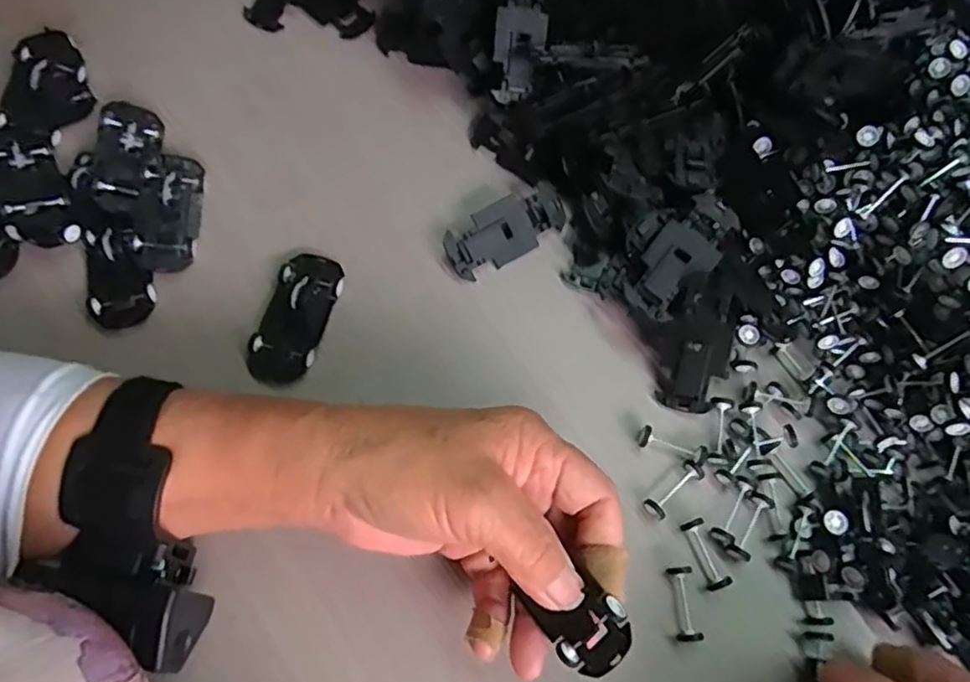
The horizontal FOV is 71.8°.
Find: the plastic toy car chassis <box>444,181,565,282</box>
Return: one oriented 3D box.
[{"bbox_3d":[0.011,-0.056,0.340,0.065,0.012,0.028,-32,73,-11],"label":"plastic toy car chassis"}]

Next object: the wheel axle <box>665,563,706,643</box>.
[{"bbox_3d":[0.085,0.113,0.286,0.011,0.010,0.031,-6,70,-3],"label":"wheel axle"}]

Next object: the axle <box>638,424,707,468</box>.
[{"bbox_3d":[0.086,0.048,0.308,0.031,0.008,0.009,22,71,7],"label":"axle"}]

